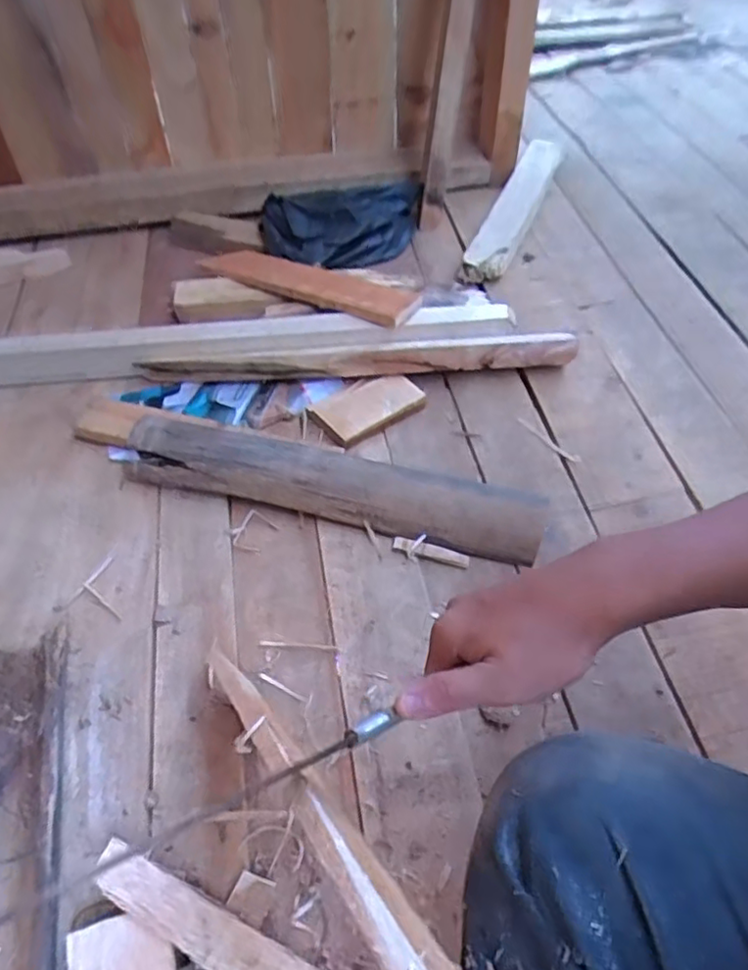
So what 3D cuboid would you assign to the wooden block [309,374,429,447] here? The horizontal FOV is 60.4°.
[{"bbox_3d":[-0.007,-0.092,0.732,0.118,0.014,0.078,-29,55,-21],"label":"wooden block"}]

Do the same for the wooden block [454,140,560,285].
[{"bbox_3d":[0.229,-0.446,1.011,0.064,0.042,0.474,17,53,14],"label":"wooden block"}]

